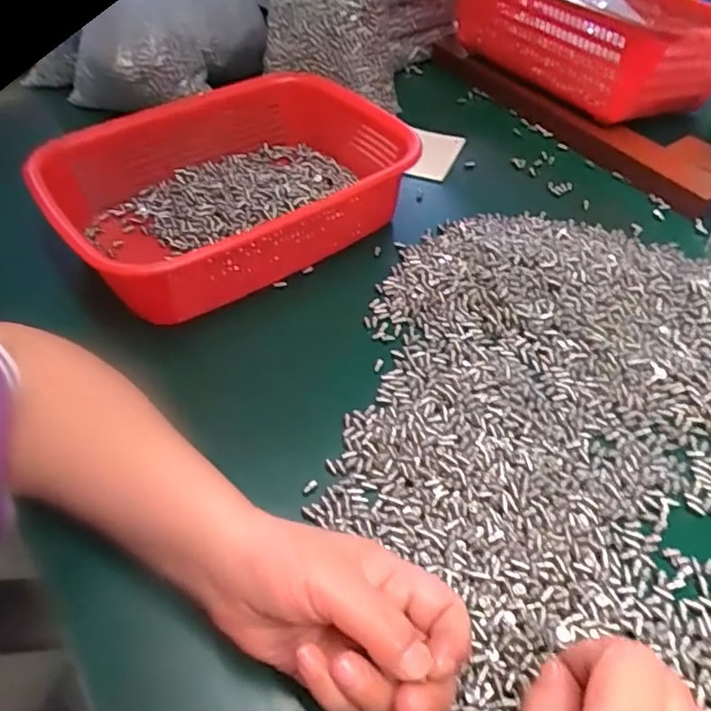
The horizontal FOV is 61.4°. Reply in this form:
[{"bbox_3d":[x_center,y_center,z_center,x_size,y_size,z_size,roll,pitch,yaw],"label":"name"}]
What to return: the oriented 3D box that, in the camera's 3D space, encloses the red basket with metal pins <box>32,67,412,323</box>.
[{"bbox_3d":[-0.107,-0.156,0.528,0.305,0.074,0.246,-29,54,-22],"label":"red basket with metal pins"}]

